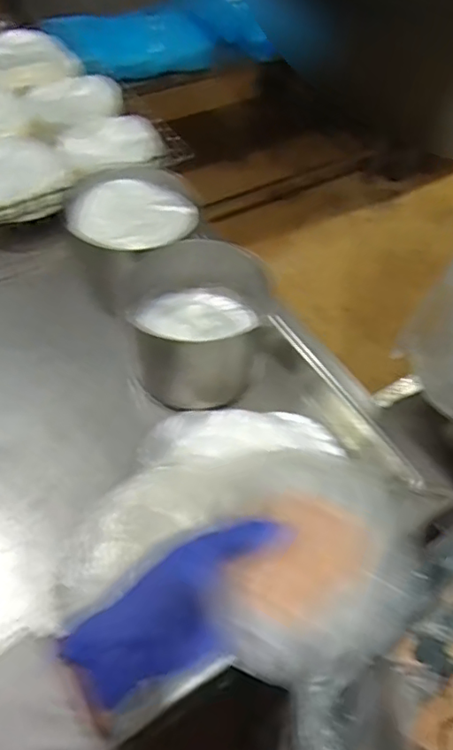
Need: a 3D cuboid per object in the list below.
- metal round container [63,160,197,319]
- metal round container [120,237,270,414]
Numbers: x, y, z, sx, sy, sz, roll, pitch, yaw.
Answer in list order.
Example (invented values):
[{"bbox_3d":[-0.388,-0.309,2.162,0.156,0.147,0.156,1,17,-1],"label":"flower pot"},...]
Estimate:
[{"bbox_3d":[-0.104,-0.168,0.667,0.142,0.082,0.143,2,53,-3],"label":"metal round container"},{"bbox_3d":[-0.026,-0.054,0.605,0.149,0.094,0.143,-14,56,-14],"label":"metal round container"}]

